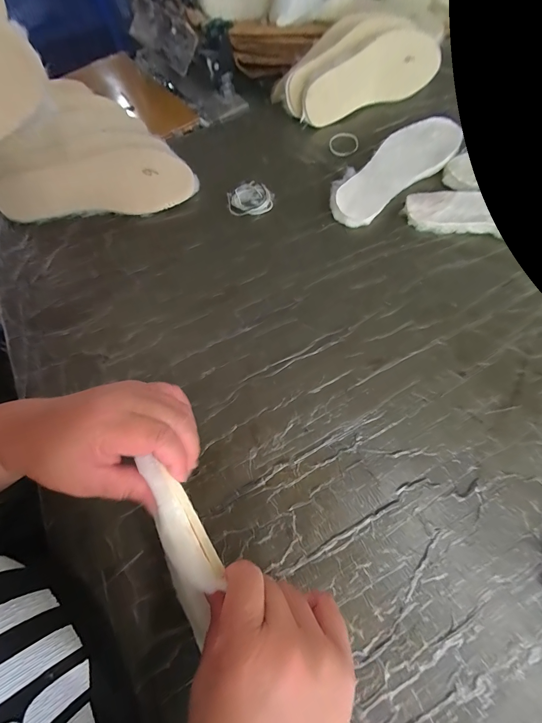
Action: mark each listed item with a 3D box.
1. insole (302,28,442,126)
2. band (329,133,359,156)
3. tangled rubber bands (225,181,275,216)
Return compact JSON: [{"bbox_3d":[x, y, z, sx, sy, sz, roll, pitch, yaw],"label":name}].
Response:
[{"bbox_3d":[0.174,-0.487,0.525,0.272,0.087,0.020,-26,31,-10],"label":"insole"},{"bbox_3d":[0.121,-0.358,0.509,0.047,0.005,0.054,-11,72,3],"label":"band"},{"bbox_3d":[-0.031,-0.245,0.464,0.066,0.014,0.053,-8,67,-2],"label":"tangled rubber bands"}]

